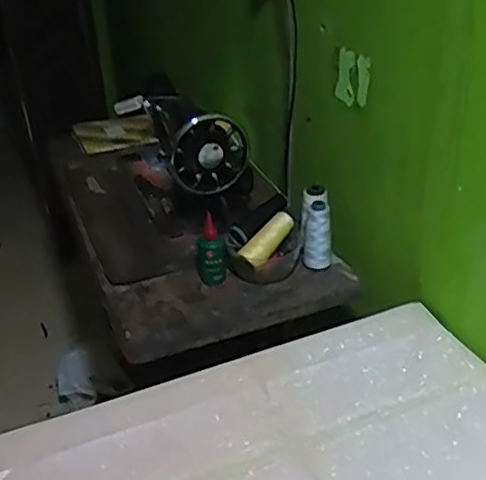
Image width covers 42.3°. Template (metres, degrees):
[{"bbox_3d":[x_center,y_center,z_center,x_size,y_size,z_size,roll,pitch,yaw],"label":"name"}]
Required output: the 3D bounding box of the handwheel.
[{"bbox_3d":[-0.057,-0.141,1.045,0.131,0.134,0.034,-25,44,-12],"label":"handwheel"}]

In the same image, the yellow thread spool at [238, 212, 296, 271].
[{"bbox_3d":[0.041,-0.001,1.016,0.033,0.034,0.114,25,64,40],"label":"yellow thread spool"}]

